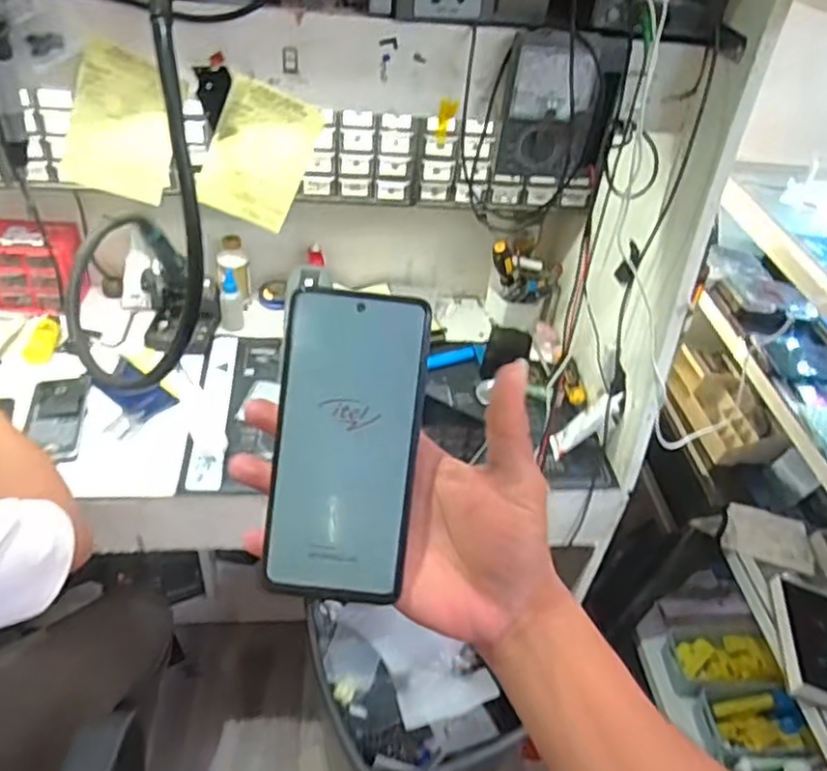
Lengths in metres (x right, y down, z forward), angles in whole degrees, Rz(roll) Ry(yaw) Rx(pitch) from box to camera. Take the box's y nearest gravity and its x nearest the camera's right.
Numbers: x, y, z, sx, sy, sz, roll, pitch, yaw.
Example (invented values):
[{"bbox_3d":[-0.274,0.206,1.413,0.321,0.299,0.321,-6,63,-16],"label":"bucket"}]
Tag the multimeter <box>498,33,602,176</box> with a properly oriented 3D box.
[{"bbox_3d":[0.154,-0.295,0.738,0.110,0.142,0.035,2,41,-6],"label":"multimeter"}]

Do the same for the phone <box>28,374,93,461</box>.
[{"bbox_3d":[-0.492,0.042,0.940,0.069,0.015,0.158,-4,42,-13],"label":"phone"}]

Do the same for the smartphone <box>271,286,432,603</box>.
[{"bbox_3d":[-0.034,0.031,0.356,0.072,0.157,0.005,6,0,-2],"label":"smartphone"}]

